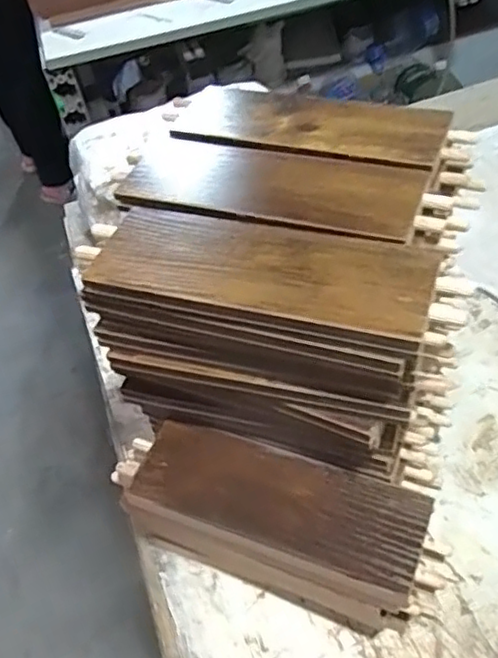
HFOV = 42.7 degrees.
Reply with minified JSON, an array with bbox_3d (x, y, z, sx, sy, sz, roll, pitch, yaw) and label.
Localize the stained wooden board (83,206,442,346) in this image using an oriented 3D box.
[{"bbox_3d":[0.003,-0.033,0.341,0.182,0.007,0.066,12,51,17],"label":"stained wooden board"}]

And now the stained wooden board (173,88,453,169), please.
[{"bbox_3d":[0.037,-0.143,0.439,0.192,0.011,0.076,17,51,28],"label":"stained wooden board"}]

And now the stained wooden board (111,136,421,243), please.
[{"bbox_3d":[0.010,-0.087,0.388,0.182,0.010,0.070,14,52,19],"label":"stained wooden board"}]

